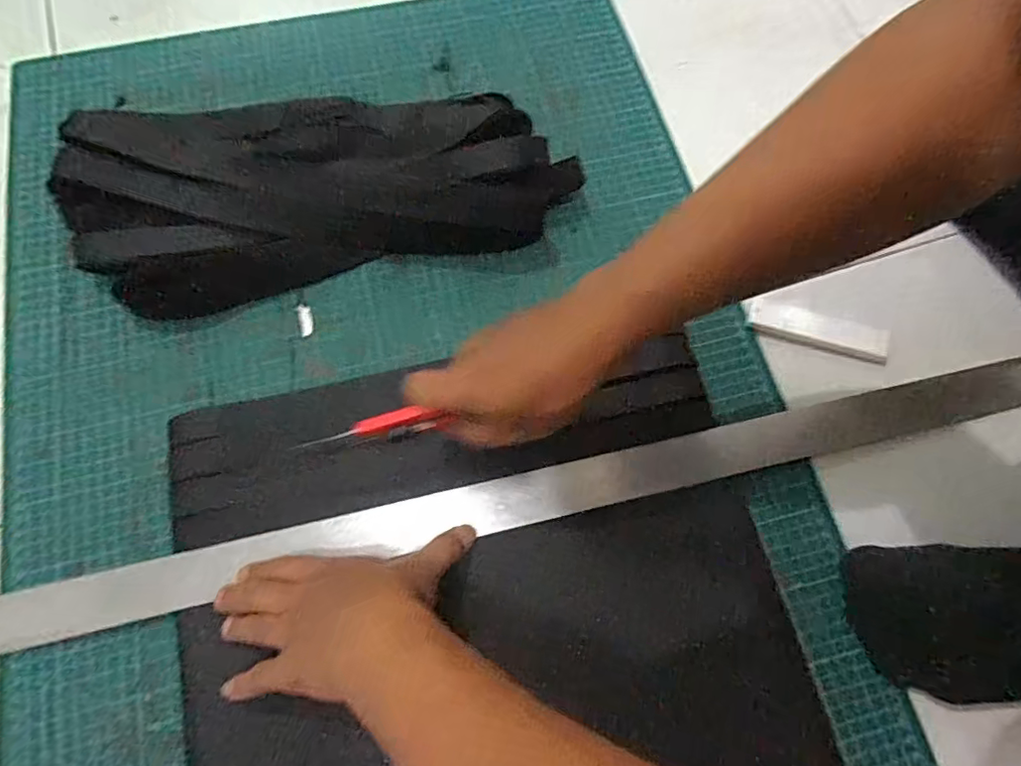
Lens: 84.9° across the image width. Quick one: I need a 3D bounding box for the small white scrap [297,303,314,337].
[{"bbox_3d":[-0.173,-0.053,0.472,0.011,0.004,0.029,-15,73,-7],"label":"small white scrap"}]

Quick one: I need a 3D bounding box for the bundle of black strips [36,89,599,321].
[{"bbox_3d":[-0.157,-0.178,0.483,0.423,0.045,0.178,-12,73,-6],"label":"bundle of black strips"}]

